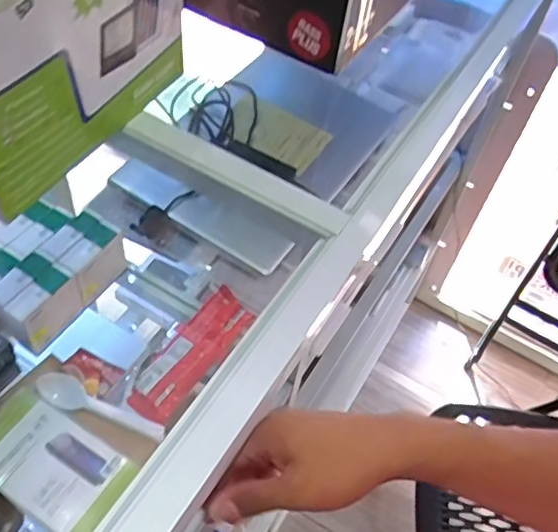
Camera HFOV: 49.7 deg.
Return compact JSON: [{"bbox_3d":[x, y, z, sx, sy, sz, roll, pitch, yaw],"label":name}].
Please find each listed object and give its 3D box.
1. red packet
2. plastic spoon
[{"bbox_3d":[-0.094,0.096,0.678,0.061,0.030,0.174,29,55,16],"label":"red packet"},{"bbox_3d":[-0.186,0.149,0.629,0.139,0.022,0.031,20,50,11],"label":"plastic spoon"}]

